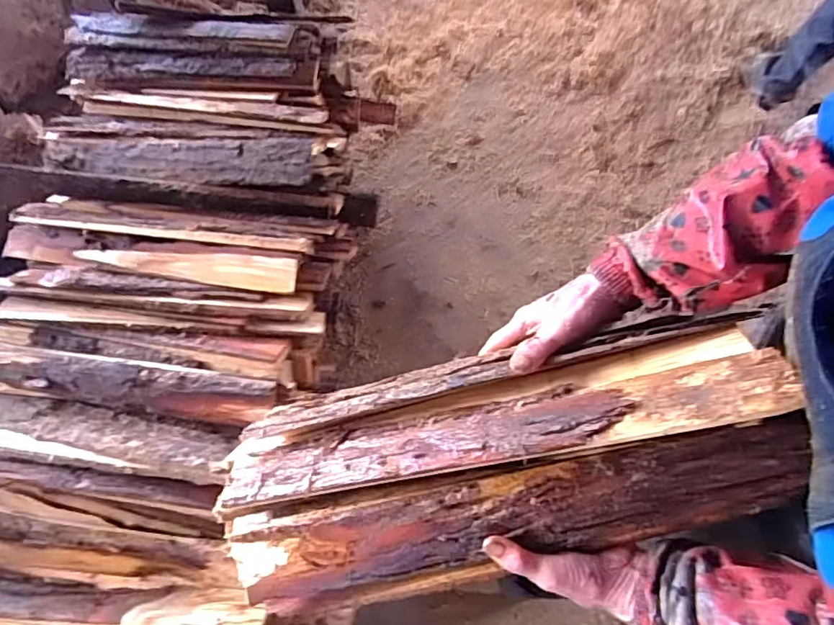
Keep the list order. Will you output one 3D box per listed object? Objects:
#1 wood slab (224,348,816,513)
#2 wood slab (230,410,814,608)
[{"bbox_3d":[0.040,0.105,0.476,0.487,0.055,0.065,-15,68,19],"label":"wood slab"},{"bbox_3d":[0.071,0.182,0.473,0.484,0.024,0.093,-15,93,10],"label":"wood slab"}]

